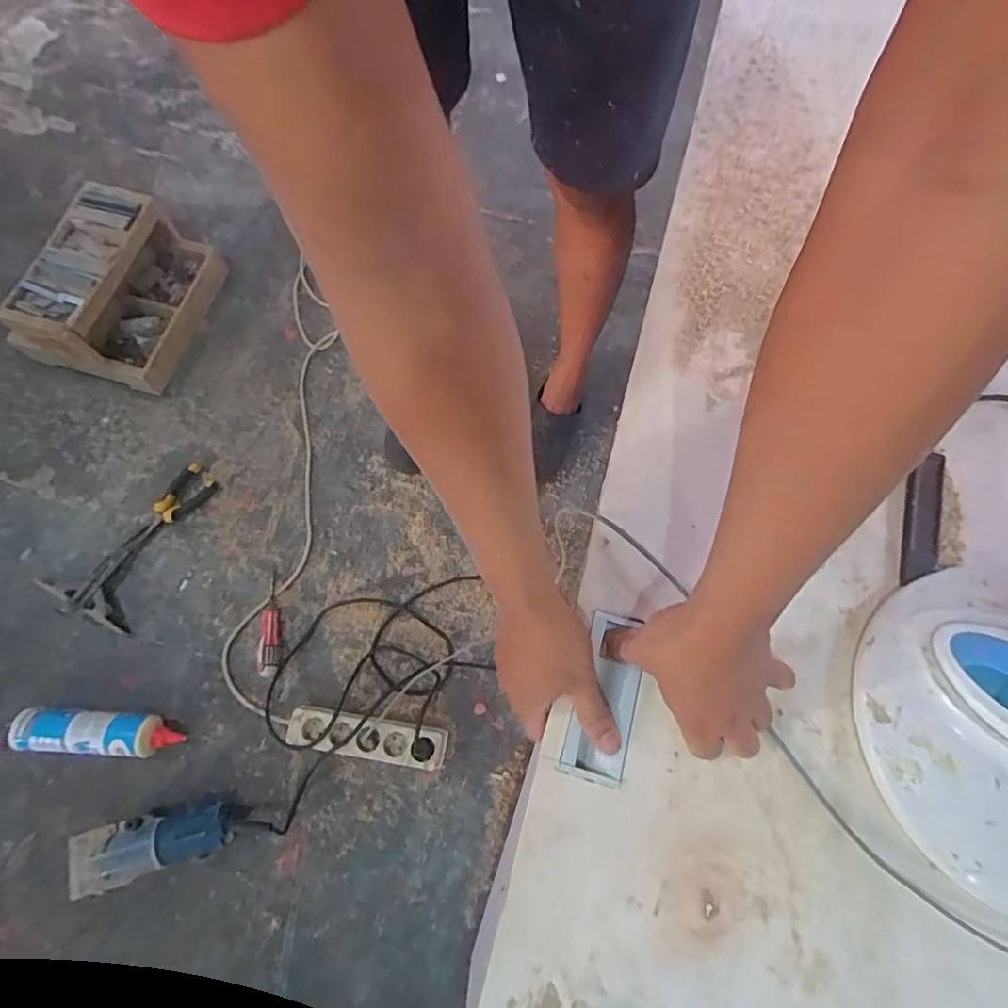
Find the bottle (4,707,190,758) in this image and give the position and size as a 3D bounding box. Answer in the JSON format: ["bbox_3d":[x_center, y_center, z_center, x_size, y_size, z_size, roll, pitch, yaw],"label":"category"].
[{"bbox_3d":[-0.667,0.376,0.927,0.256,0.057,0.065,3,72,1],"label":"bottle"}]

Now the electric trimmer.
[{"bbox_3d":[-0.529,0.517,0.872,0.222,0.086,0.087,-17,73,-6],"label":"electric trimmer"}]

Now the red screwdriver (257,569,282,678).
[{"bbox_3d":[-0.416,0.213,0.998,0.031,0.036,0.177,-9,72,-3],"label":"red screwdriver"}]

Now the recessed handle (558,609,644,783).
[{"bbox_3d":[0.083,0.154,0.463,0.050,0.012,0.123,13,72,4],"label":"recessed handle"}]

